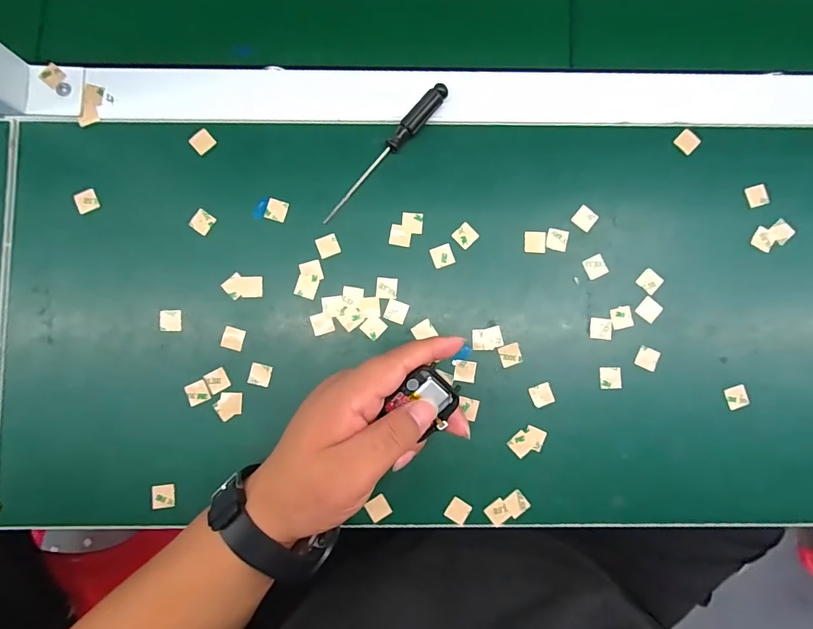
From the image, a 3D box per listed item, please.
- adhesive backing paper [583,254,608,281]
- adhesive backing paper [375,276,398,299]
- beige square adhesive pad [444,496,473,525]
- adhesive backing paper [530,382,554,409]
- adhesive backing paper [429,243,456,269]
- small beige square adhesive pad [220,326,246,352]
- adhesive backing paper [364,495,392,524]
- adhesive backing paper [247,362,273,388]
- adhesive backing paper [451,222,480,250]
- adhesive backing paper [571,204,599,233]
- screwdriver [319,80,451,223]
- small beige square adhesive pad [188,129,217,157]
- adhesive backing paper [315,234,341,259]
[{"bbox_3d":[0.142,-0.036,0.316,0.017,0.004,0.016,-26,88,-2],"label":"adhesive backing paper"},{"bbox_3d":[-0.015,-0.020,0.315,0.016,0.004,0.016,4,88,-1],"label":"adhesive backing paper"},{"bbox_3d":[0.037,0.142,0.306,0.016,0.004,0.015,31,82,3],"label":"beige square adhesive pad"},{"bbox_3d":[0.100,0.059,0.312,0.016,0.004,0.016,-21,86,-2],"label":"adhesive backing paper"},{"bbox_3d":[0.027,-0.044,0.317,0.016,0.004,0.016,-21,89,-5],"label":"adhesive backing paper"},{"bbox_3d":[-0.127,0.018,0.310,0.015,0.004,0.015,15,87,0],"label":"small beige square adhesive pad"},{"bbox_3d":[-0.020,0.139,0.305,0.015,0.004,0.015,-33,84,-12],"label":"adhesive backing paper"},{"bbox_3d":[-0.107,0.044,0.310,0.015,0.004,0.015,15,84,-7],"label":"adhesive backing paper"},{"bbox_3d":[0.044,-0.059,0.318,0.015,0.004,0.015,-44,87,-3],"label":"adhesive backing paper"},{"bbox_3d":[0.135,-0.072,0.320,0.016,0.004,0.016,39,87,3],"label":"adhesive backing paper"},{"bbox_3d":[-0.014,-0.118,0.314,0.013,0.011,0.129,39,88,1],"label":"screwdriver"},{"bbox_3d":[-0.153,-0.130,0.319,0.016,0.005,0.016,-44,89,-2],"label":"small beige square adhesive pad"},{"bbox_3d":[-0.058,-0.051,0.317,0.016,0.004,0.015,-22,92,-7],"label":"adhesive backing paper"}]

